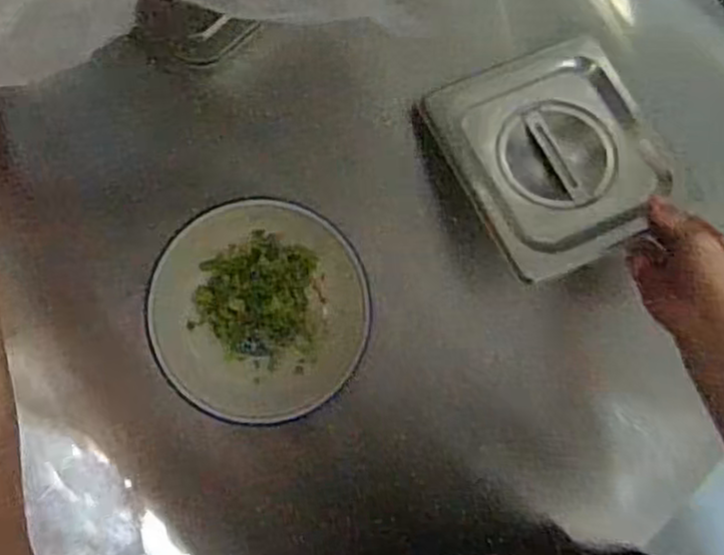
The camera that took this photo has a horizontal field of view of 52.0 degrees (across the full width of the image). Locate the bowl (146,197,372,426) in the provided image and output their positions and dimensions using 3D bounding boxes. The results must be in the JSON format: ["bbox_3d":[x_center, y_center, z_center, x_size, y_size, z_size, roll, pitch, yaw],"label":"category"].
[{"bbox_3d":[-0.078,0.026,0.566,0.159,0.043,0.160,0,89,-9],"label":"bowl"}]

